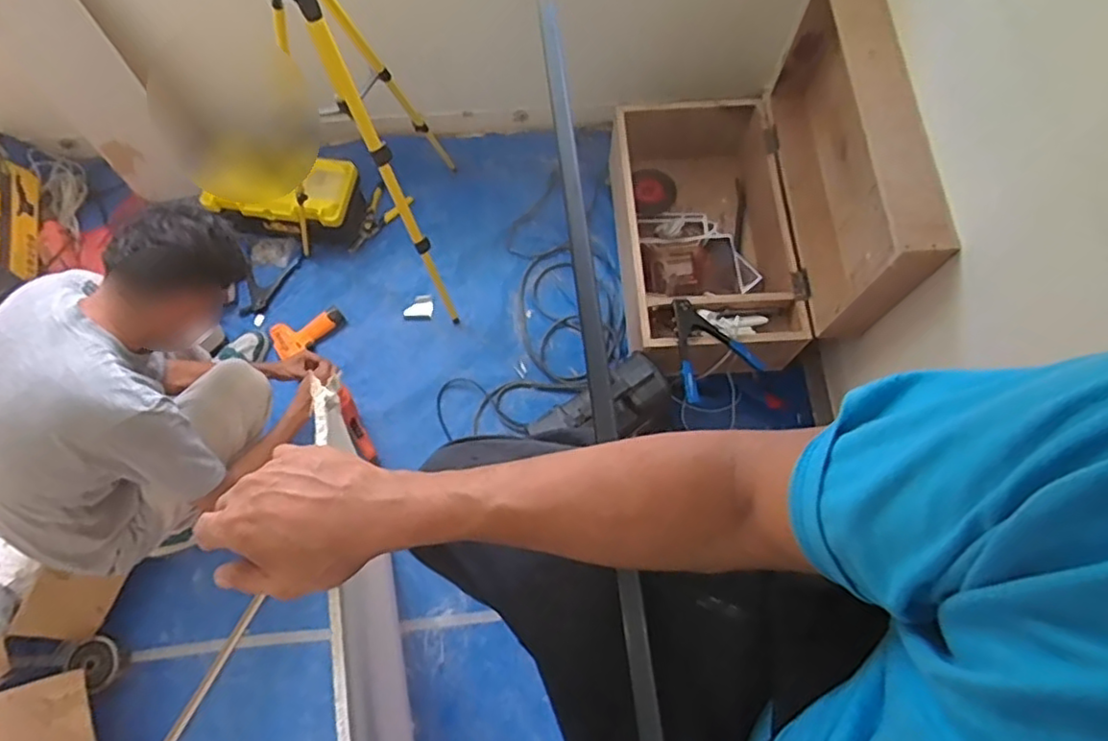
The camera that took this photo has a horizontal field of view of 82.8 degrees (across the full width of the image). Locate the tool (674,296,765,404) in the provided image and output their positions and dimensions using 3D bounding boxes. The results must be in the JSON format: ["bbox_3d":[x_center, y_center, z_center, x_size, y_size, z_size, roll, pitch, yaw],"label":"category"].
[{"bbox_3d":[0.344,-0.059,1.473,0.193,0.057,0.231,-23,77,-14],"label":"tool"}]

